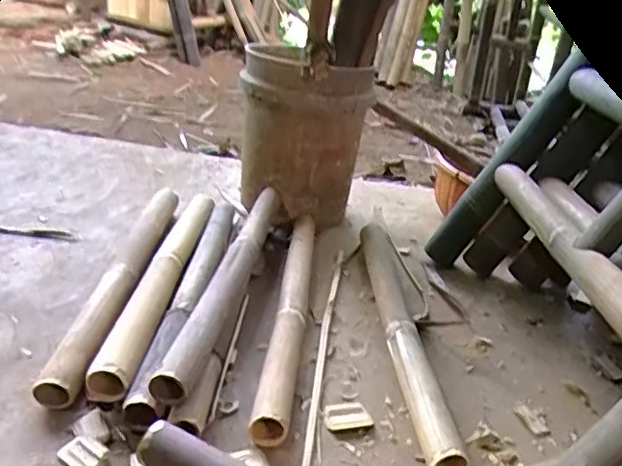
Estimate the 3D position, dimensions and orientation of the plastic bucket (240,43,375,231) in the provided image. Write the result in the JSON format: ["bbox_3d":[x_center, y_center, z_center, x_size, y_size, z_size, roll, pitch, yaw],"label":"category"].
[{"bbox_3d":[-0.022,-0.229,1.350,0.280,0.347,0.248,5,27,-2],"label":"plastic bucket"}]

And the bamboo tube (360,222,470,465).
[{"bbox_3d":[0.149,0.143,1.032,0.064,0.055,0.652,2,28,-7],"label":"bamboo tube"}]

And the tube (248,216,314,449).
[{"bbox_3d":[-0.032,0.118,1.044,0.055,0.058,0.620,7,27,2],"label":"tube"}]

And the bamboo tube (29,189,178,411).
[{"bbox_3d":[-0.333,0.076,1.049,0.070,0.075,0.641,6,27,1],"label":"bamboo tube"}]

